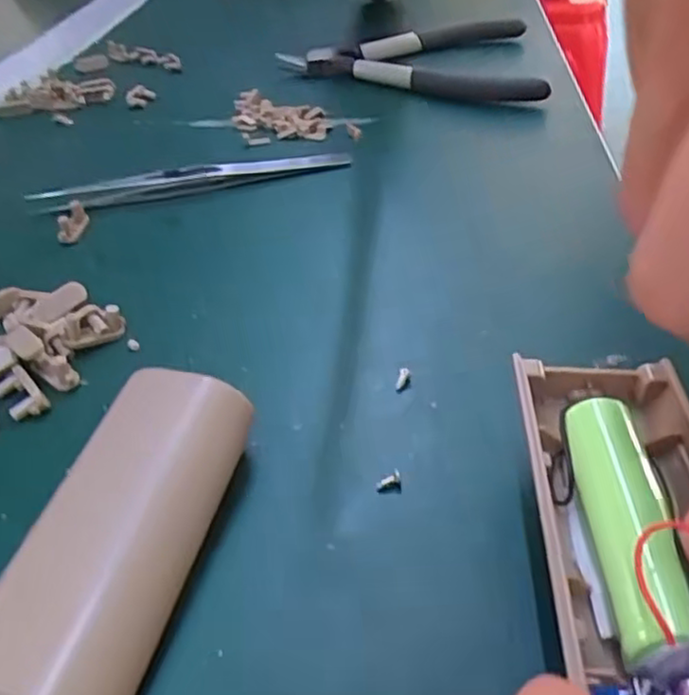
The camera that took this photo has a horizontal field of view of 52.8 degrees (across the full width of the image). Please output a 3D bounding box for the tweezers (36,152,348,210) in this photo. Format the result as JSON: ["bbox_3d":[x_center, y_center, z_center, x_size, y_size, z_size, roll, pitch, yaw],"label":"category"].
[{"bbox_3d":[-0.058,-0.068,0.282,0.127,0.008,0.013,-14,40,-14],"label":"tweezers"}]

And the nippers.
[{"bbox_3d":[0.035,-0.163,0.395,0.140,0.015,0.114,0,39,4],"label":"nippers"}]

